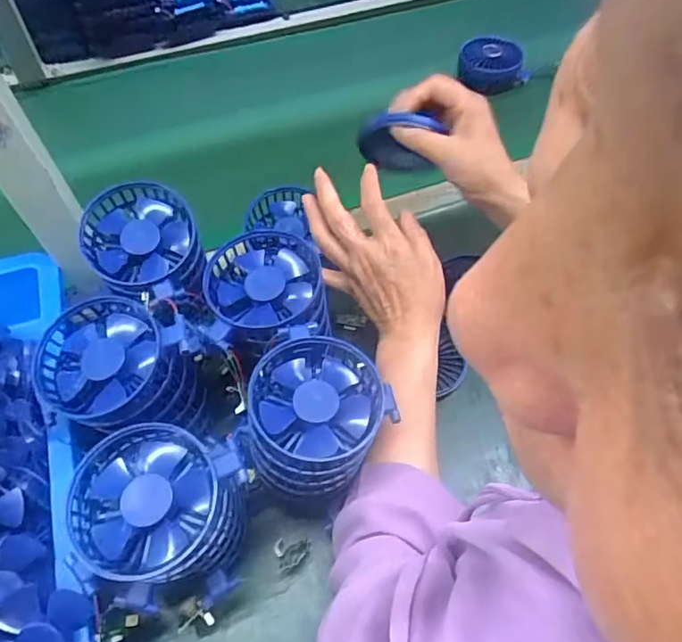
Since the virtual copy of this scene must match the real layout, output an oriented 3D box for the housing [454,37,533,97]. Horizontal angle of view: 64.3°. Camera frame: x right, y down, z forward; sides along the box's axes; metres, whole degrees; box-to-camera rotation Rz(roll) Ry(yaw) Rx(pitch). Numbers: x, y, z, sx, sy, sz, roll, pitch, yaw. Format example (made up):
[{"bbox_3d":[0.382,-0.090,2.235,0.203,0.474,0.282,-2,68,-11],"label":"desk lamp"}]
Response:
[{"bbox_3d":[0.213,-0.369,0.790,0.094,0.039,0.094,2,67,-5],"label":"housing"}]

